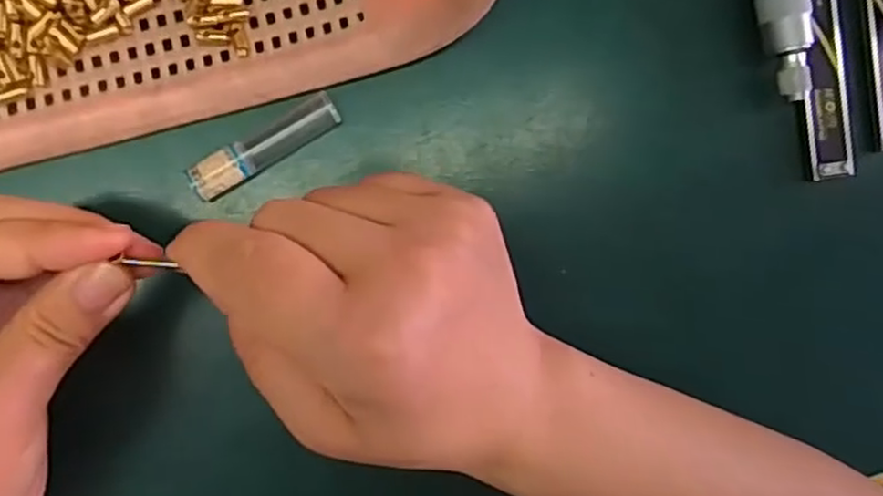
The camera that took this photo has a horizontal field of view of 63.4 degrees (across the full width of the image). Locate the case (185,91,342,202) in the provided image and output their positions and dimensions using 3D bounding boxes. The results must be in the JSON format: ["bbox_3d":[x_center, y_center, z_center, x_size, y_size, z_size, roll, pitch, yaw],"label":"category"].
[{"bbox_3d":[-0.061,-0.035,0.248,0.054,0.010,0.012,-32,95,-5],"label":"case"}]

